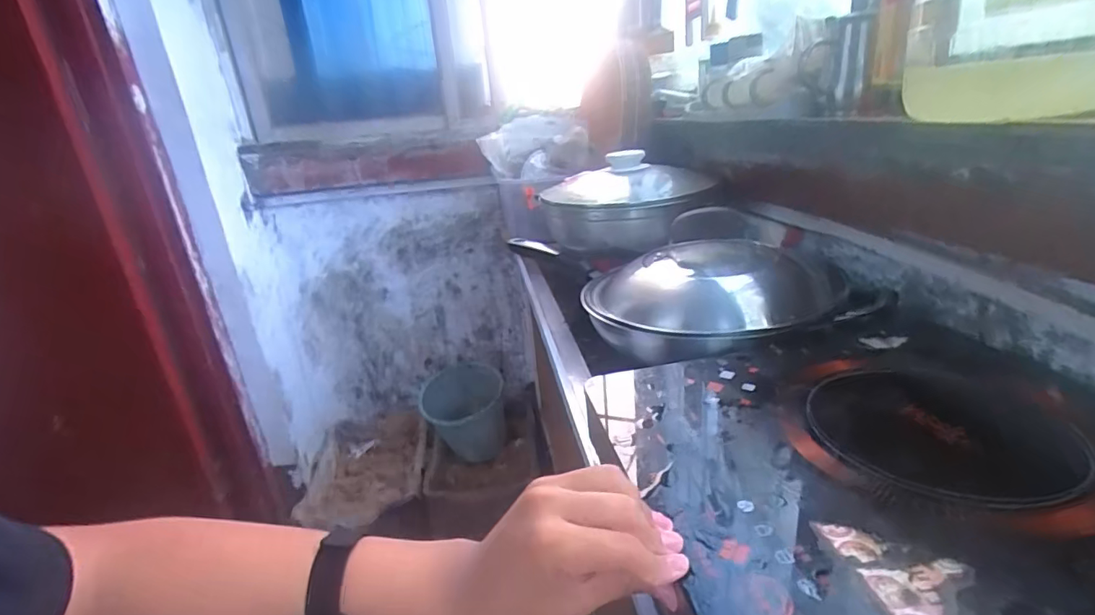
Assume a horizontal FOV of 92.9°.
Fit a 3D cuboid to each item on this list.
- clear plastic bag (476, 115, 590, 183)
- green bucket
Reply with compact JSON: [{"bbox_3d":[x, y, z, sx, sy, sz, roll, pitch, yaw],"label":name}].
[{"bbox_3d":[-0.030,-0.363,1.197,0.240,0.133,0.075,-1,22,14],"label":"clear plastic bag"},{"bbox_3d":[-0.260,0.325,1.629,0.253,0.200,0.255,-6,21,2],"label":"green bucket"}]

